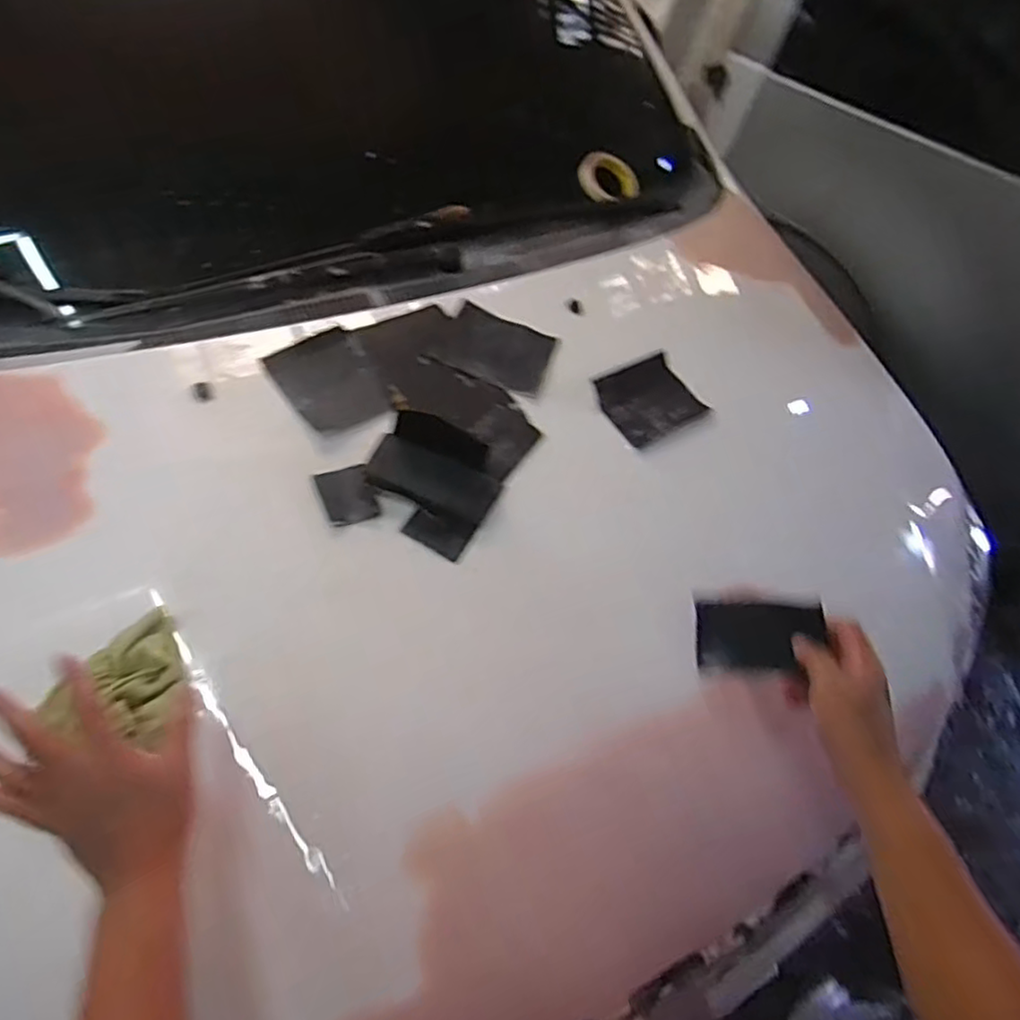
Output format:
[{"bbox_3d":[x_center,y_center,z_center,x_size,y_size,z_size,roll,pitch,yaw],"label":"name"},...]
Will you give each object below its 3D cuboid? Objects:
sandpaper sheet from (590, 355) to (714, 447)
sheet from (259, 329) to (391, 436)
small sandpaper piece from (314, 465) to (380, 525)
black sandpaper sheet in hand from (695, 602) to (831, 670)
[{"bbox_3d":[0.183,-0.145,0.867,0.137,0.012,0.103,-27,79,-32],"label":"sandpaper sheet"},{"bbox_3d":[-0.210,-0.153,0.787,0.106,0.004,0.151,-30,64,-21],"label":"sheet"},{"bbox_3d":[-0.171,-0.016,0.706,0.053,0.004,0.064,-21,76,-8],"label":"small sandpaper piece"},{"bbox_3d":[0.219,0.111,0.586,0.104,0.010,0.056,-2,79,11],"label":"black sandpaper sheet in hand"}]

